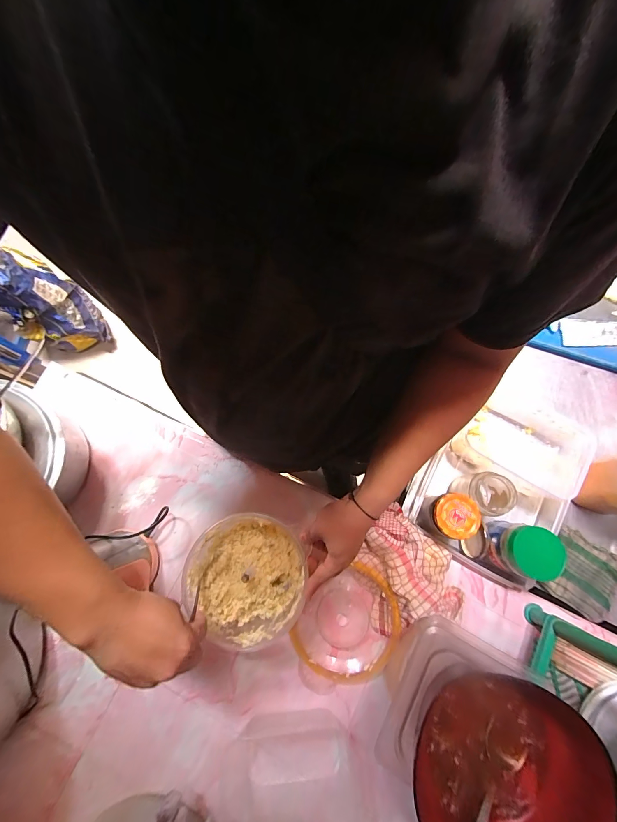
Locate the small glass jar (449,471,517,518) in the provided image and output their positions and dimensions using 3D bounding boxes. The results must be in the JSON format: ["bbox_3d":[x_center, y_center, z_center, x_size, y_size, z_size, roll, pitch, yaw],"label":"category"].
[{"bbox_3d":[0.292,0.140,0.552,0.075,0.088,0.066,4,75,2],"label":"small glass jar"}]

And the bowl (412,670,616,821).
[{"bbox_3d":[0.197,0.365,0.338,0.150,0.083,0.173,29,77,9],"label":"bowl"}]

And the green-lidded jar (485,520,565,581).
[{"bbox_3d":[0.327,0.215,0.515,0.066,0.104,0.072,0,74,1],"label":"green-lidded jar"}]

